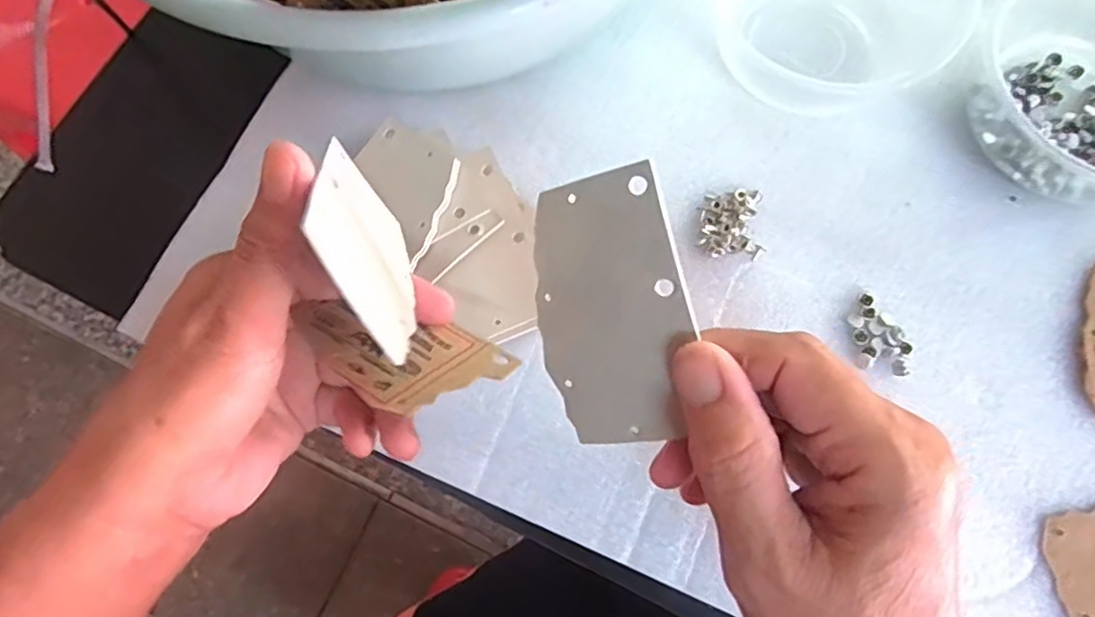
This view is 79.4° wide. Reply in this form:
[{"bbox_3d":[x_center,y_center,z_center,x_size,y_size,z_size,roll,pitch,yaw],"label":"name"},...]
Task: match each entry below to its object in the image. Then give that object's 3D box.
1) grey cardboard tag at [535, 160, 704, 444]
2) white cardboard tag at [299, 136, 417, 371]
[{"bbox_3d":[0.019,0.002,0.206,0.054,0.004,0.083,-9,99,37],"label":"grey cardboard tag"},{"bbox_3d":[-0.059,-0.022,0.218,0.004,0.053,0.082,-26,37,7],"label":"white cardboard tag"}]

